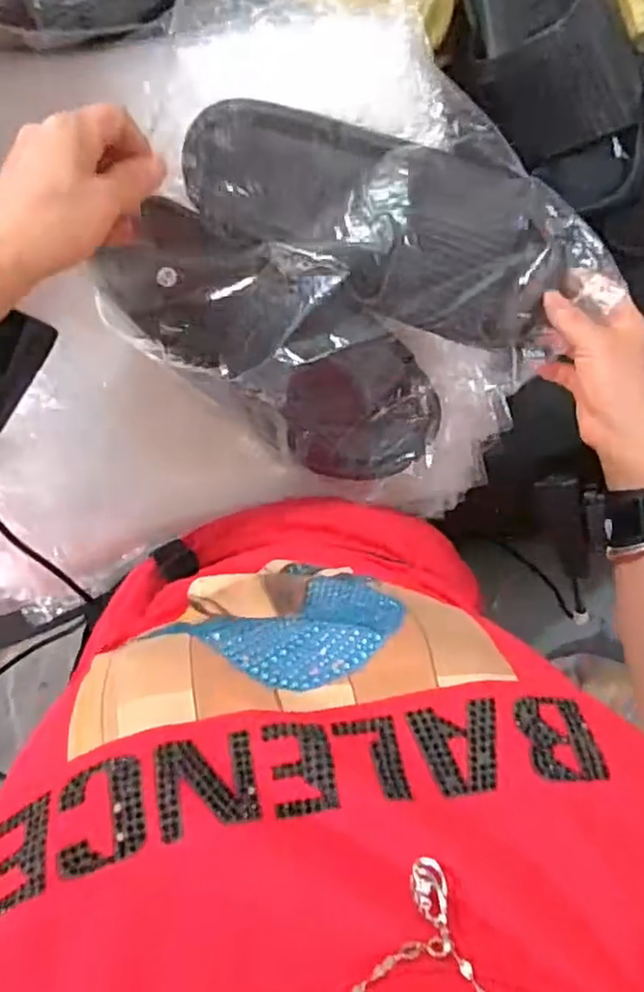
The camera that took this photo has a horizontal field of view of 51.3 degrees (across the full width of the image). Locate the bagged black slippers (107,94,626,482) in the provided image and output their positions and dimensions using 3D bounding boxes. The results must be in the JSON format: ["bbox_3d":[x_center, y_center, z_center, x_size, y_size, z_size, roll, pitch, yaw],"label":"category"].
[{"bbox_3d":[0.019,-0.151,0.445,0.262,0.065,0.229,35,90,-7],"label":"bagged black slippers"}]

